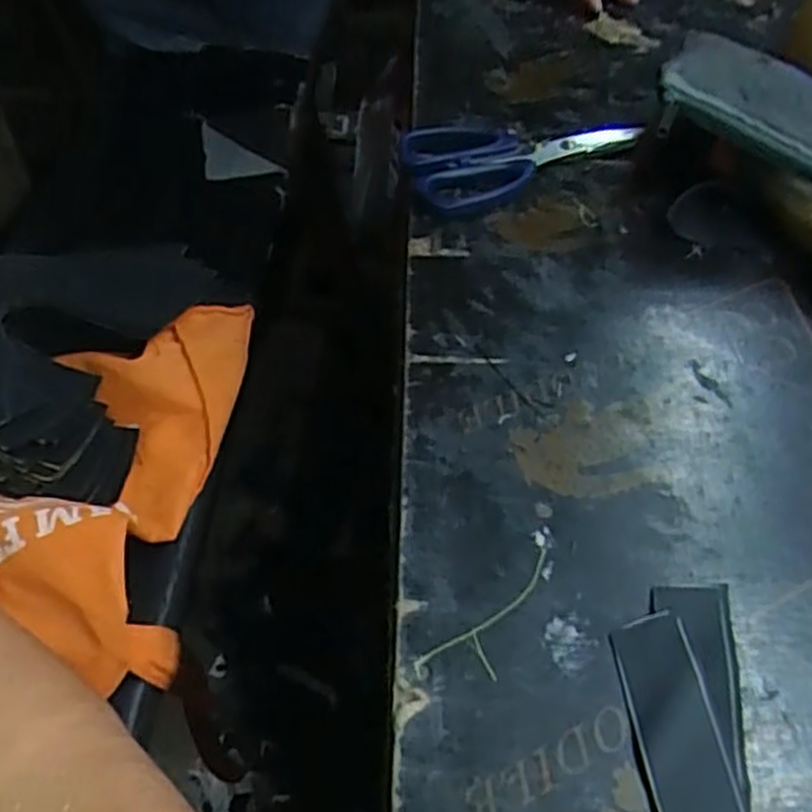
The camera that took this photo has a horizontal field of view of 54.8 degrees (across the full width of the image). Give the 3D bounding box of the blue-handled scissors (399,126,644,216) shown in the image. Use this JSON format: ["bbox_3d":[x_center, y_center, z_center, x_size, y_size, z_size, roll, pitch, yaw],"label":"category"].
[{"bbox_3d":[0.073,-0.166,0.505,0.155,0.015,0.077,-16,53,-14],"label":"blue-handled scissors"}]

